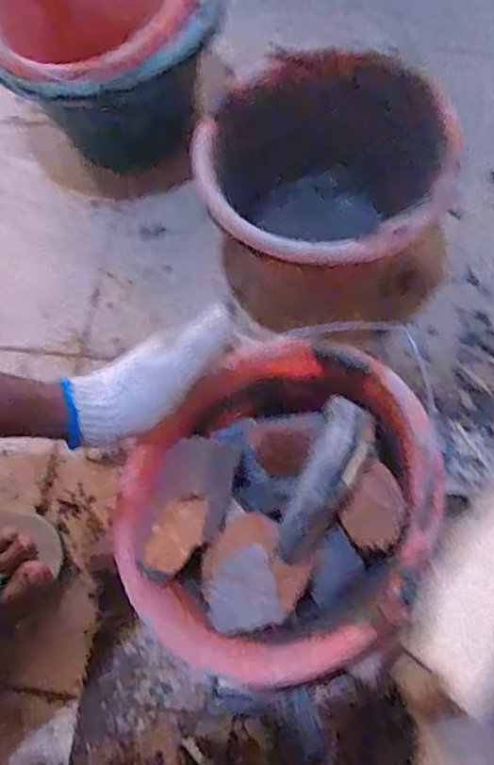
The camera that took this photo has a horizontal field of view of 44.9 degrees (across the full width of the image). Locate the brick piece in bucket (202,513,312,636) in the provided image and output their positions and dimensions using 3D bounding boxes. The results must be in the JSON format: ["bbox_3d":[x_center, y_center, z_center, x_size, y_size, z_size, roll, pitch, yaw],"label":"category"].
[{"bbox_3d":[0.002,0.150,0.457,0.075,0.027,0.086,33,73,15],"label":"brick piece in bucket"}]

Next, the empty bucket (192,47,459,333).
[{"bbox_3d":[0.082,-0.191,0.622,0.226,0.184,0.231,-1,68,2],"label":"empty bucket"}]

